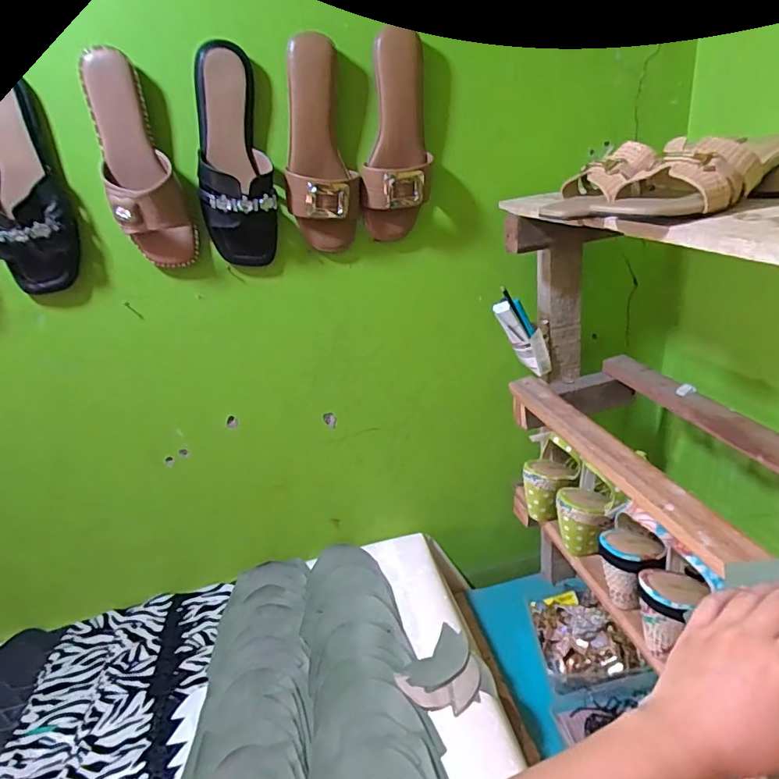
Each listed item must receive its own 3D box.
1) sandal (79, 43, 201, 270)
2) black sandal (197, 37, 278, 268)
[{"bbox_3d":[-0.302,-0.270,0.624,0.086,0.236,0.055,-16,26,-19],"label":"sandal"},{"bbox_3d":[-0.197,-0.280,0.647,0.095,0.239,0.049,-14,25,-15],"label":"black sandal"}]

